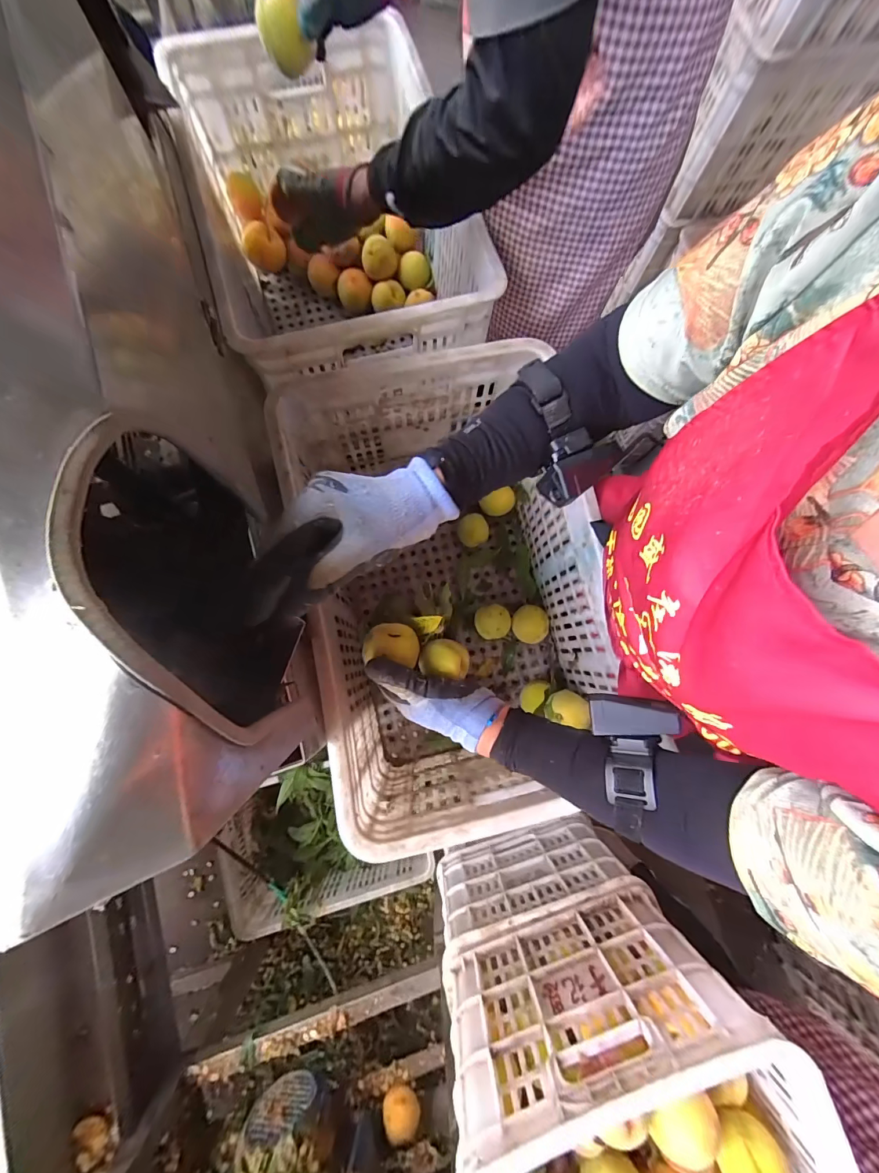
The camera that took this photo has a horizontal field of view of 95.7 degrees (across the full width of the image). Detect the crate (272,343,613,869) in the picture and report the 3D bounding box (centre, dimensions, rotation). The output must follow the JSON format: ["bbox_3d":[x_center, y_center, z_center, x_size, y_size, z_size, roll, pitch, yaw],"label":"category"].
[{"bbox_3d":[0.014,0.009,0.568,0.328,0.287,0.519,-13,79,-4],"label":"crate"}]

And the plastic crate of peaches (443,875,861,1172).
[{"bbox_3d":[0.257,0.755,0.445,0.342,0.279,0.562,-19,79,-5],"label":"plastic crate of peaches"}]

